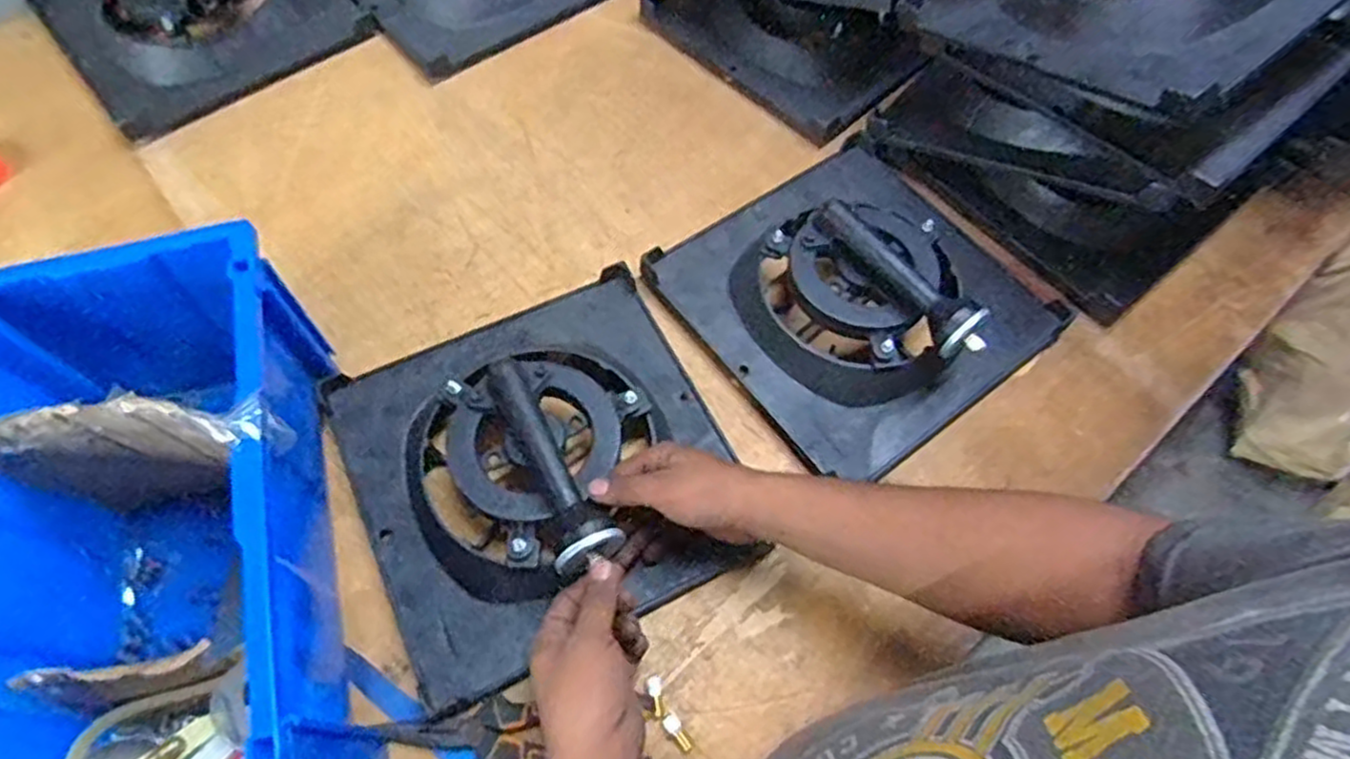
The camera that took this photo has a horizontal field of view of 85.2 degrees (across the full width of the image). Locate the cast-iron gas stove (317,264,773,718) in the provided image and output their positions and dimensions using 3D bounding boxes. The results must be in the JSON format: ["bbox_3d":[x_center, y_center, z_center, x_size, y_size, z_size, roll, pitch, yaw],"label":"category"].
[{"bbox_3d":[-0.109,0.052,0.581,0.290,0.094,0.290,-22,65,-14],"label":"cast-iron gas stove"}]

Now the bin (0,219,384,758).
[{"bbox_3d":[-0.339,0.138,0.494,0.206,0.177,0.441,-16,64,-11],"label":"bin"}]

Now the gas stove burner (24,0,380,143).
[{"bbox_3d":[-0.569,-0.458,0.856,0.299,0.106,0.277,-38,70,-20],"label":"gas stove burner"}]

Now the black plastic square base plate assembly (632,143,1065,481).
[{"bbox_3d":[0.179,-0.099,0.698,0.307,0.100,0.303,-34,68,-19],"label":"black plastic square base plate assembly"}]

